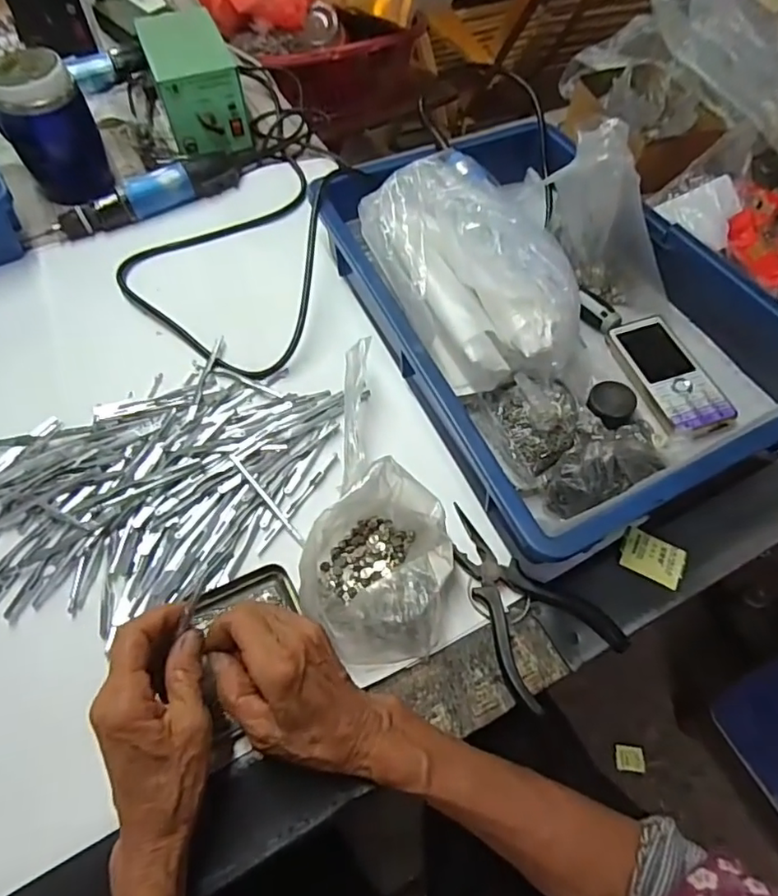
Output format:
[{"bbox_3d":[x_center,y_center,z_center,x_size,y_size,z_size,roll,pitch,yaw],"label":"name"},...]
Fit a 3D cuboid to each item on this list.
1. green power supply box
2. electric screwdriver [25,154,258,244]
[{"bbox_3d":[-0.237,-0.442,0.683,0.094,0.088,0.159,-19,60,-12],"label":"green power supply box"},{"bbox_3d":[-0.266,-0.281,0.621,0.261,0.034,0.036,-26,61,-15],"label":"electric screwdriver"}]

